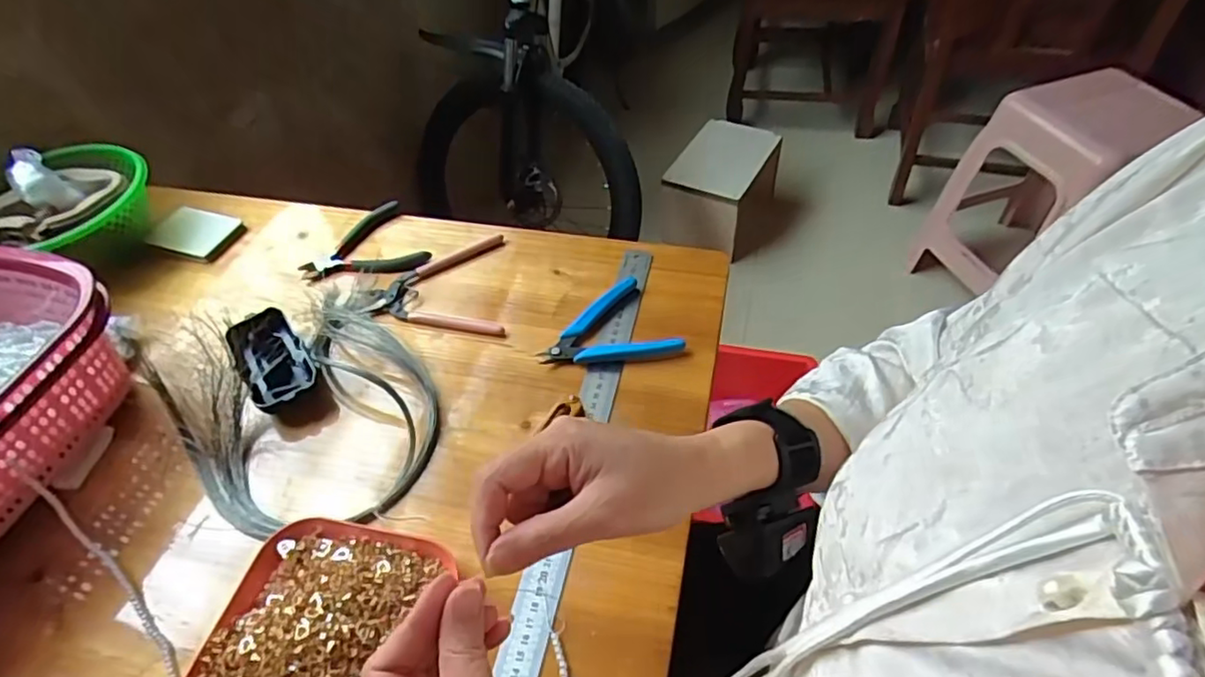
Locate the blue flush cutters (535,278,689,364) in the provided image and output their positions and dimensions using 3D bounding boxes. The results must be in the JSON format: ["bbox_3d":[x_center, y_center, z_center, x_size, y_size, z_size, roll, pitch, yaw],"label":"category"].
[{"bbox_3d":[0.001,-0.001,0.550,0.111,0.015,0.088,-25,52,-16],"label":"blue flush cutters"}]

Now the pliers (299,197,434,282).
[{"bbox_3d":[-0.244,-0.091,0.635,0.115,0.017,0.100,-29,53,-19],"label":"pliers"}]

